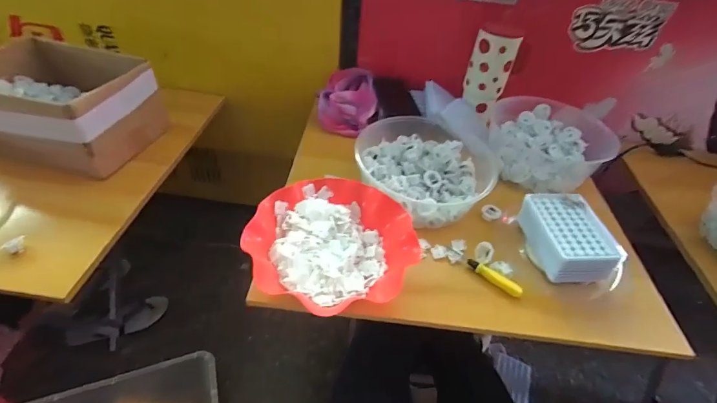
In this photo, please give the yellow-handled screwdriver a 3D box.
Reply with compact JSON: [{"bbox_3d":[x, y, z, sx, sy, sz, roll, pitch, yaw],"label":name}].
[{"bbox_3d":[0.182,0.101,0.540,0.119,0.017,0.024,30,49,22],"label":"yellow-handled screwdriver"}]

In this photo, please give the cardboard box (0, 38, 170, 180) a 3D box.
[{"bbox_3d":[-0.561,-0.181,0.717,0.274,0.144,0.196,13,44,6],"label":"cardboard box"}]

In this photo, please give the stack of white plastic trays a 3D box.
[{"bbox_3d":[0.315,0.056,0.564,0.105,0.061,0.139,-5,45,-12],"label":"stack of white plastic trays"}]

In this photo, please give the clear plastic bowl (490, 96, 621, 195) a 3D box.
[{"bbox_3d":[0.364,-0.120,0.732,0.200,0.107,0.206,4,44,-3],"label":"clear plastic bowl"}]

